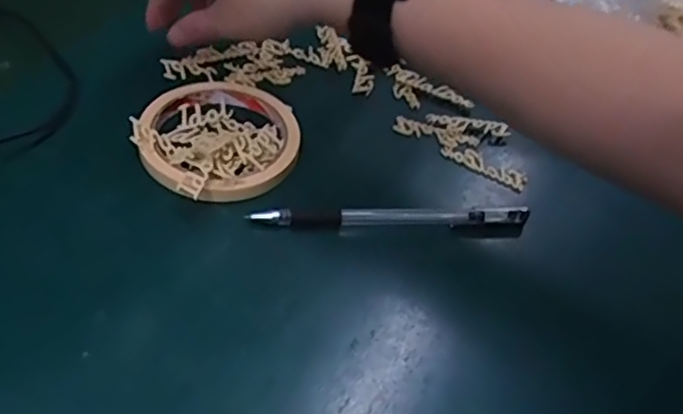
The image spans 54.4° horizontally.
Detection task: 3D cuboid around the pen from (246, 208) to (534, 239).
[{"bbox_3d":[0.030,0.006,0.376,0.159,0.007,0.014,-2,50,-8],"label":"pen"}]

